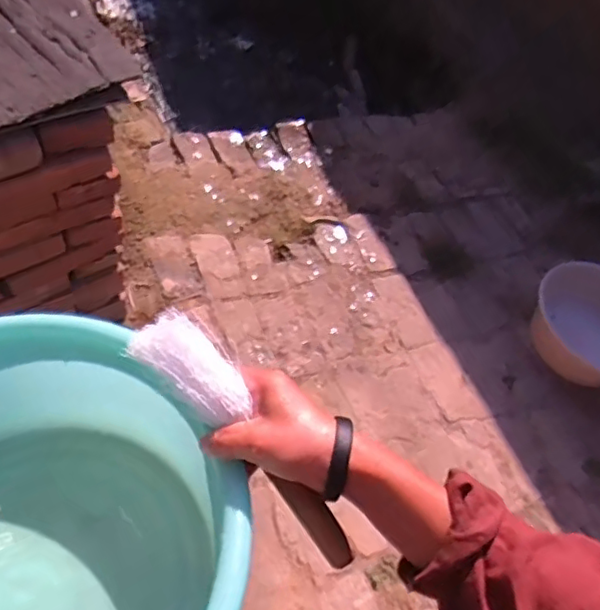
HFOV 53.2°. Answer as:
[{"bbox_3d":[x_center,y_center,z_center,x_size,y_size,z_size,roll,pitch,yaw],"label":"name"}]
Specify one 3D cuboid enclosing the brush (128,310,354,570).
[{"bbox_3d":[-0.034,0.101,0.434,0.041,0.027,0.224,-41,99,-32],"label":"brush"}]

